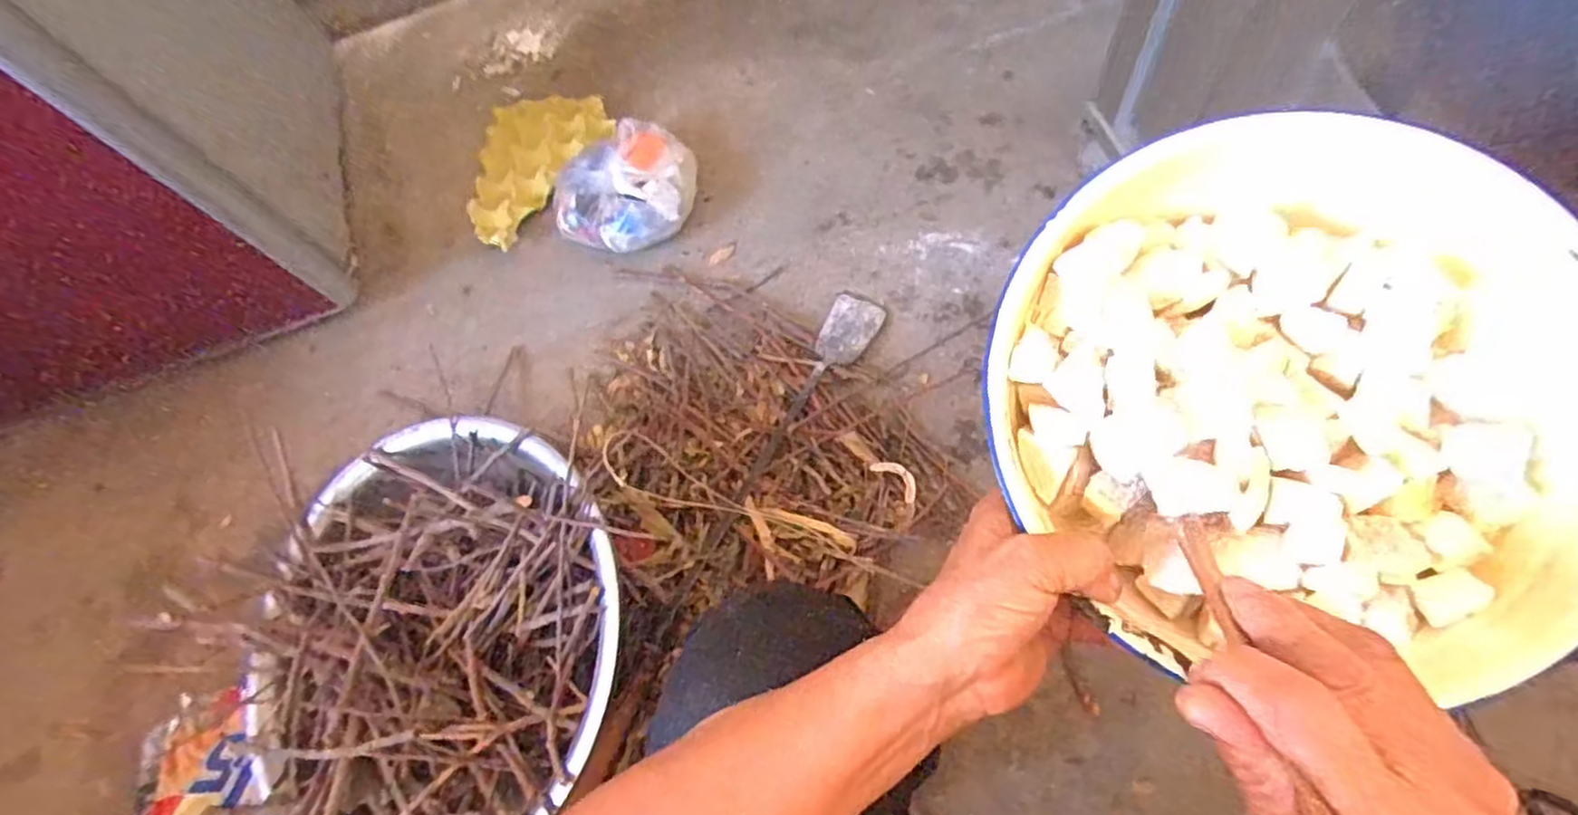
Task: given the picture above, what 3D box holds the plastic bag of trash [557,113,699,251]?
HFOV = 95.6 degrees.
[{"bbox_3d":[-0.222,-0.299,0.956,0.179,0.073,0.176,5,70,8],"label":"plastic bag of trash"}]

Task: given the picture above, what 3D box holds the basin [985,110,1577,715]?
[{"bbox_3d":[0.217,-0.002,0.317,0.233,0.086,0.249,-1,69,3],"label":"basin"}]

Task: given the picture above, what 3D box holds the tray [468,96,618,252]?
[{"bbox_3d":[-0.376,-0.361,1.036,0.172,0.045,0.254,42,76,17],"label":"tray"}]

